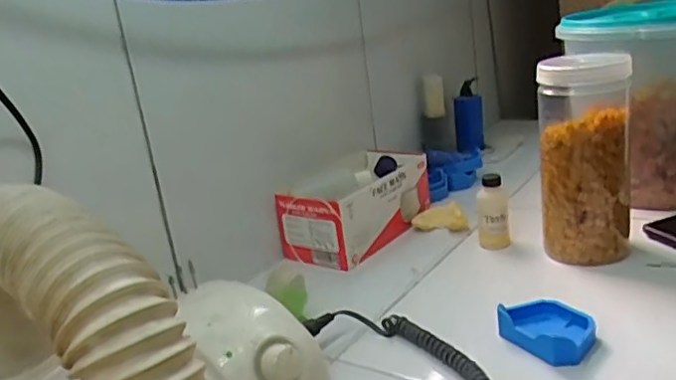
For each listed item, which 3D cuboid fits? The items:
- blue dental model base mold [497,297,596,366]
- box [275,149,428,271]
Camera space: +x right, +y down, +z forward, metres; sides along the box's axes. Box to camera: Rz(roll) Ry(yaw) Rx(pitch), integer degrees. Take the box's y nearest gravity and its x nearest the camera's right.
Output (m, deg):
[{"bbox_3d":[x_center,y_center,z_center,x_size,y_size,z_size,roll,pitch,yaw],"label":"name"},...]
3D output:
[{"bbox_3d":[0.185,0.120,0.523,0.062,0.026,0.080,-22,22,-34],"label":"blue dental model base mold"},{"bbox_3d":[0.028,0.015,0.792,0.106,0.088,0.199,7,24,39],"label":"box"}]

